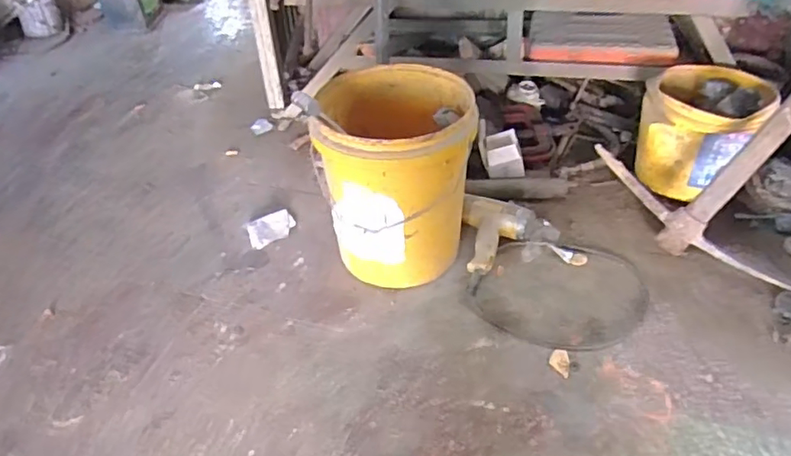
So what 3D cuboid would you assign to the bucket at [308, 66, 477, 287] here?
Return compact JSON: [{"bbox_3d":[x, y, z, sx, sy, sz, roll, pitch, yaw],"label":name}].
[{"bbox_3d":[0.002,-0.101,1.182,0.282,0.358,0.291,-2,40,1],"label":"bucket"}]

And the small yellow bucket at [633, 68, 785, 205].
[{"bbox_3d":[0.720,-0.230,1.376,0.256,0.244,0.233,-2,40,1],"label":"small yellow bucket"}]

